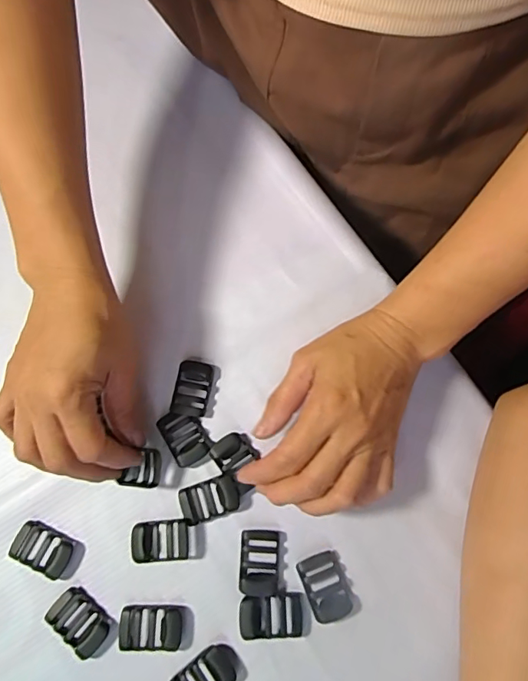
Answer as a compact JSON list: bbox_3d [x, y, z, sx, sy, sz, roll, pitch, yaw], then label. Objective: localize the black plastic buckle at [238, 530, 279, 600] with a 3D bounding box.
[{"bbox_3d":[-0.003,0.143,0.315,0.024,0.004,0.038,4,73,1],"label":"black plastic buckle"}]

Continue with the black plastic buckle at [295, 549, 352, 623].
[{"bbox_3d":[0.041,0.156,0.311,0.028,0.006,0.038,-21,74,-6],"label":"black plastic buckle"}]

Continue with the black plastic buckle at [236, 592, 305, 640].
[{"bbox_3d":[0.004,0.171,0.305,0.040,0.007,0.023,-2,73,-1],"label":"black plastic buckle"}]

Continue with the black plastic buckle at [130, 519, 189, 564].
[{"bbox_3d":[-0.068,0.130,0.317,0.038,0.009,0.025,-4,73,-1],"label":"black plastic buckle"}]

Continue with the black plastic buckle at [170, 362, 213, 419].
[{"bbox_3d":[-0.051,0.033,0.346,0.024,0.004,0.039,9,73,3],"label":"black plastic buckle"}]

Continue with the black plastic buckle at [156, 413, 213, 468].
[{"bbox_3d":[-0.054,0.066,0.334,0.027,0.004,0.038,-31,76,-9],"label":"black plastic buckle"}]

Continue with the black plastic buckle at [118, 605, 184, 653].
[{"bbox_3d":[-0.071,0.179,0.305,0.038,0.004,0.024,3,73,1],"label":"black plastic buckle"}]

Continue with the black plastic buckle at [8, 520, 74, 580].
[{"bbox_3d":[-0.143,0.134,0.317,0.038,0.006,0.024,25,75,7],"label":"black plastic buckle"}]

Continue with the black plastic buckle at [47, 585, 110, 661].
[{"bbox_3d":[-0.114,0.175,0.303,0.039,0.004,0.026,42,78,12],"label":"black plastic buckle"}]

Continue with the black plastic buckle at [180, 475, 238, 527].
[{"bbox_3d":[-0.036,0.105,0.325,0.038,0.007,0.023,-18,74,-5],"label":"black plastic buckle"}]

